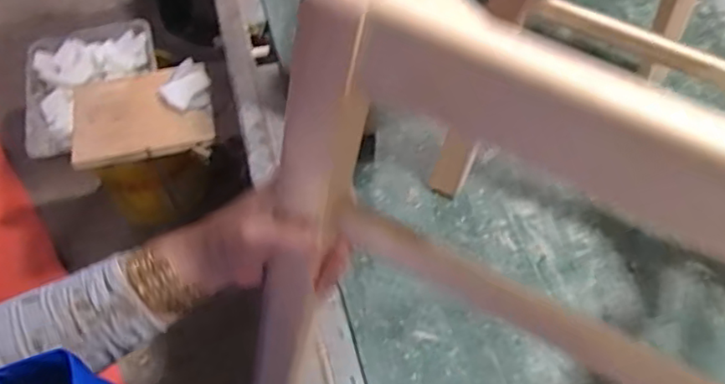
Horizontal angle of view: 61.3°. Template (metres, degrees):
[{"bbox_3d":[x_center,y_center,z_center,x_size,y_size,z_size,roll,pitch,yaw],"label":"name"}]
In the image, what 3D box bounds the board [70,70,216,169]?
[{"bbox_3d":[-0.403,-0.144,1.122,0.242,0.033,0.187,-11,55,-4],"label":"board"}]

